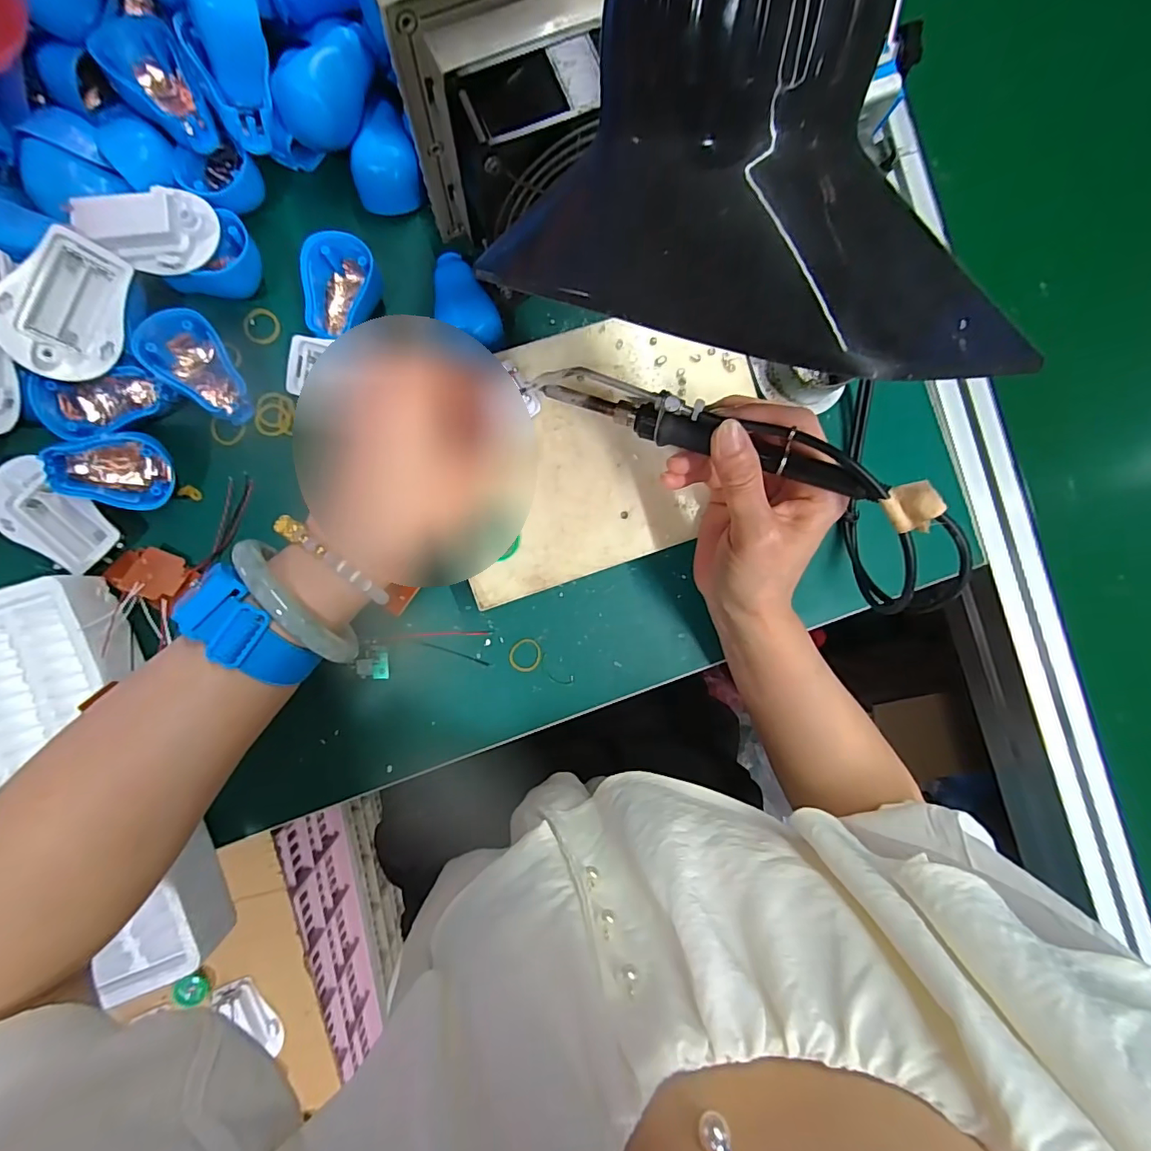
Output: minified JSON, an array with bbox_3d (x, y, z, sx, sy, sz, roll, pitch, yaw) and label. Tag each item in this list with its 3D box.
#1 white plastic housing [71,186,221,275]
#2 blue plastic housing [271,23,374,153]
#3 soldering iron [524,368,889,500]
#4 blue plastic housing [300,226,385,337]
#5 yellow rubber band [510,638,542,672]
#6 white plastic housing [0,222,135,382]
[{"bbox_3d":[-0.255,-0.208,0.313,0.068,0.018,0.045,-17,92,-4],"label":"white plastic housing"},{"bbox_3d":[-0.151,-0.298,0.319,0.035,0.029,0.063,40,87,-4],"label":"blue plastic housing"},{"bbox_3d":[0.062,-0.076,0.266,0.186,0.023,0.019,22,89,14],"label":"soldering iron"},{"bbox_3d":[-0.152,-0.189,0.341,0.045,0.030,0.057,1,90,-5],"label":"blue plastic housing"},{"bbox_3d":[-0.035,0.056,0.363,0.022,0.004,0.023,0,90,-5],"label":"yellow rubber band"},{"bbox_3d":[-0.300,-0.157,0.305,0.052,0.018,0.079,18,89,-47],"label":"white plastic housing"}]

